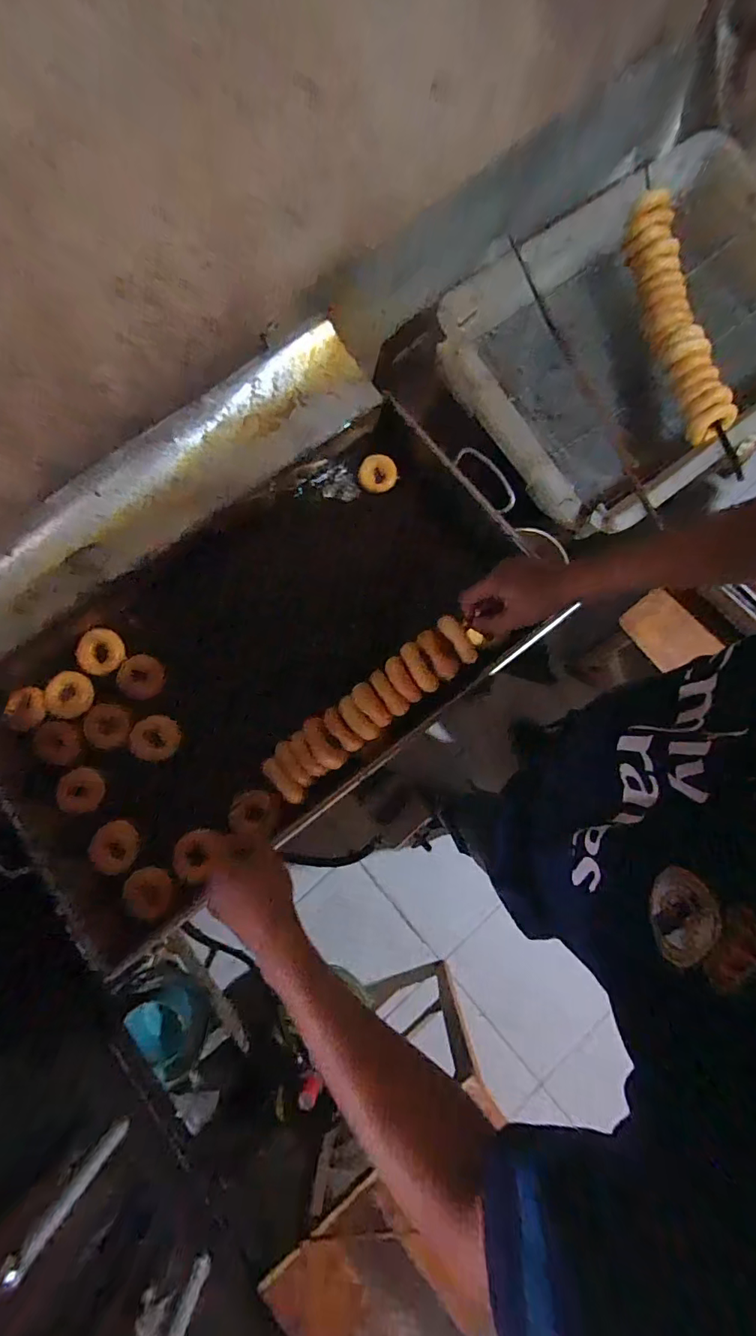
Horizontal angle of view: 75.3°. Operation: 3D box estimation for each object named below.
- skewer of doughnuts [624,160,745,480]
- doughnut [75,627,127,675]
[{"bbox_3d":[0.514,-0.606,0.846,0.088,0.091,0.525,-10,77,-2],"label":"skewer of doughnuts"},{"bbox_3d":[-0.467,-0.027,0.824,0.080,0.032,0.075,11,77,3],"label":"doughnut"}]

